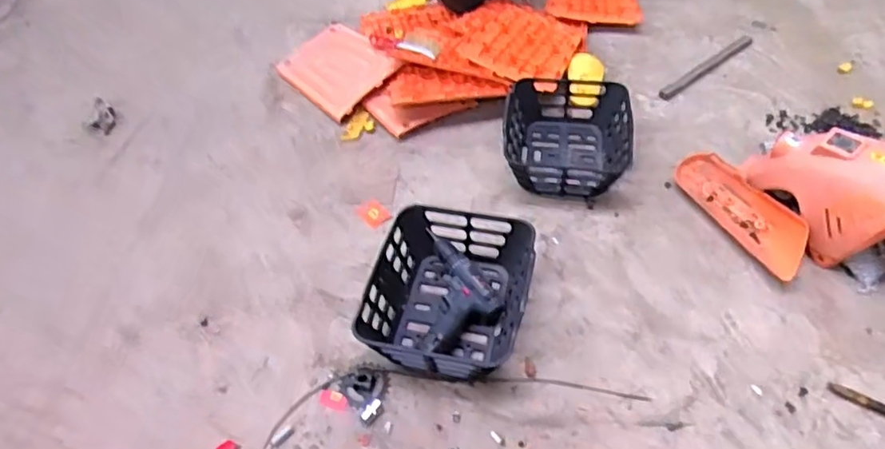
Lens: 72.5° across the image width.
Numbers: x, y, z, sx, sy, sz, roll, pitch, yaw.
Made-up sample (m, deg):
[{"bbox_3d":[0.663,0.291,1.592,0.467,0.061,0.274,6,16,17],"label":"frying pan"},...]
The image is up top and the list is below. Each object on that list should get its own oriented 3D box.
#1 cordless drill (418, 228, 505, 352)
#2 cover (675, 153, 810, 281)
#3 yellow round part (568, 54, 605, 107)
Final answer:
[{"bbox_3d":[0.032,0.127,1.084,0.145,0.061,0.249,-3,45,-1],"label":"cordless drill"},{"bbox_3d":[0.601,-0.030,1.210,0.102,0.061,0.345,-15,47,-13],"label":"cover"},{"bbox_3d":[0.362,-0.369,1.530,0.083,0.072,0.144,12,50,14],"label":"yellow round part"}]

